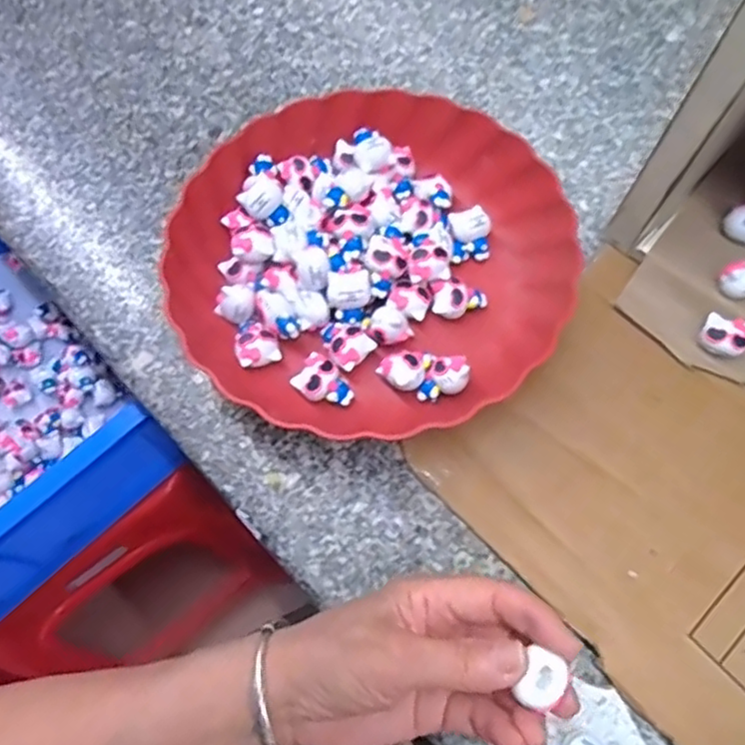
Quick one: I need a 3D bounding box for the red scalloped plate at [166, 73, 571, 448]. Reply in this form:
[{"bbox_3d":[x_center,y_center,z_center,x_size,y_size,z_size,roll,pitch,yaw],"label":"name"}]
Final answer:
[{"bbox_3d":[0.000,-0.075,0.414,0.232,0.047,0.229,-1,67,2],"label":"red scalloped plate"}]

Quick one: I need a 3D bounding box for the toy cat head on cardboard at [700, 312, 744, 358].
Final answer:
[{"bbox_3d":[0.212,-0.022,0.391,0.026,0.016,0.022,22,70,11],"label":"toy cat head on cardboard"}]

